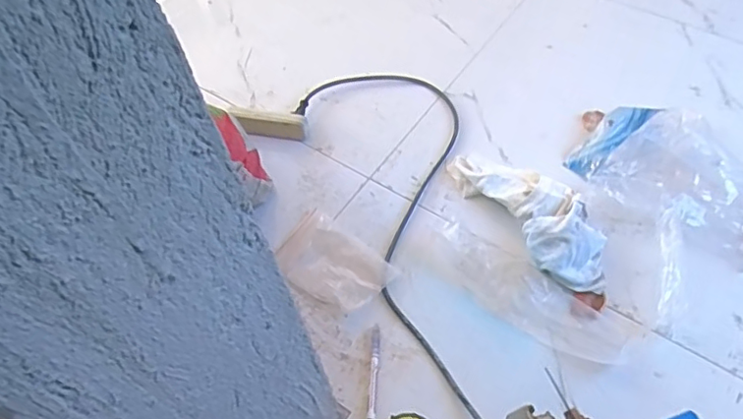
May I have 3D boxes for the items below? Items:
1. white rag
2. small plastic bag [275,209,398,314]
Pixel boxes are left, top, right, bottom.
[{"bbox_3d":[0.235,-0.004,0.847,0.120,0.063,0.288,-26,57,-13],"label":"white rag"},{"bbox_3d":[-0.061,0.074,0.850,0.166,0.007,0.109,36,65,25],"label":"small plastic bag"}]

